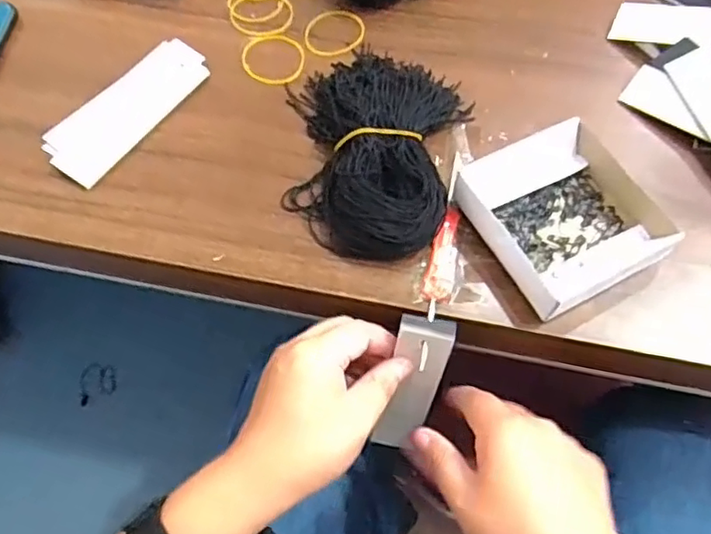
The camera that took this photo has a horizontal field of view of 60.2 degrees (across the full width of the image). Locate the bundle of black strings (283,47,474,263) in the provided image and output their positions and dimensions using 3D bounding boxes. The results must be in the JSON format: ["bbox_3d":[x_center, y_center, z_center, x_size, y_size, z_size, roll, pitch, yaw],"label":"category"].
[{"bbox_3d":[0.014,-0.089,0.410,0.114,0.033,0.168,5,62,3],"label":"bundle of black strings"}]

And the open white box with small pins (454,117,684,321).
[{"bbox_3d":[0.133,-0.035,0.388,0.110,0.024,0.105,-25,65,-12],"label":"open white box with small pins"}]

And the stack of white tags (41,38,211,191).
[{"bbox_3d":[-0.161,-0.114,0.441,0.052,0.010,0.133,31,67,16],"label":"stack of white tags"}]

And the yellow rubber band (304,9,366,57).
[{"bbox_3d":[-0.016,-0.183,0.476,0.045,0.004,0.051,10,63,6],"label":"yellow rubber band"}]

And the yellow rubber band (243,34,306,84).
[{"bbox_3d":[-0.062,-0.160,0.464,0.047,0.004,0.051,0,62,0],"label":"yellow rubber band"}]

